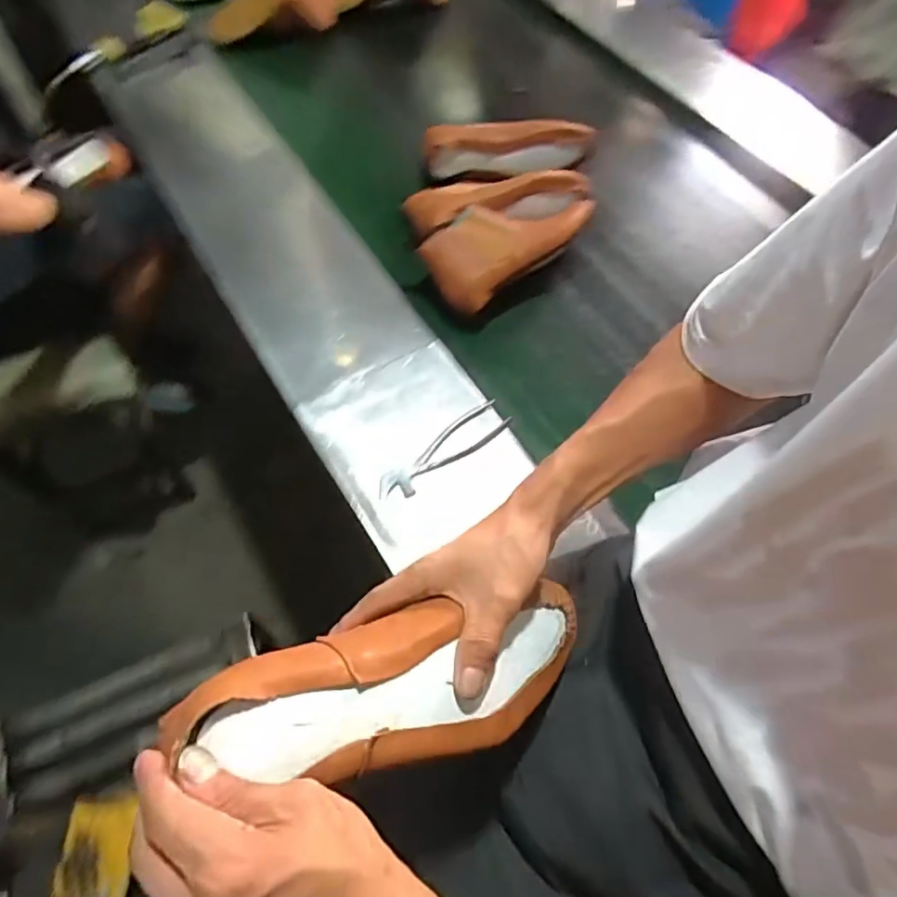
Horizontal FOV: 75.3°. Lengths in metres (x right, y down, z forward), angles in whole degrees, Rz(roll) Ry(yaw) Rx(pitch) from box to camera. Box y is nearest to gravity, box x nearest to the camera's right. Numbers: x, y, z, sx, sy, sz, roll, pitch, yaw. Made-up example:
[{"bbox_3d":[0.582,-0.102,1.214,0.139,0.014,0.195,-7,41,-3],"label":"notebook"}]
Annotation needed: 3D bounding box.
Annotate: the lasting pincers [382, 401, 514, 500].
[{"bbox_3d":[-0.007,0.002,0.721,0.187,0.014,0.052,-33,67,-20],"label":"lasting pincers"}]

